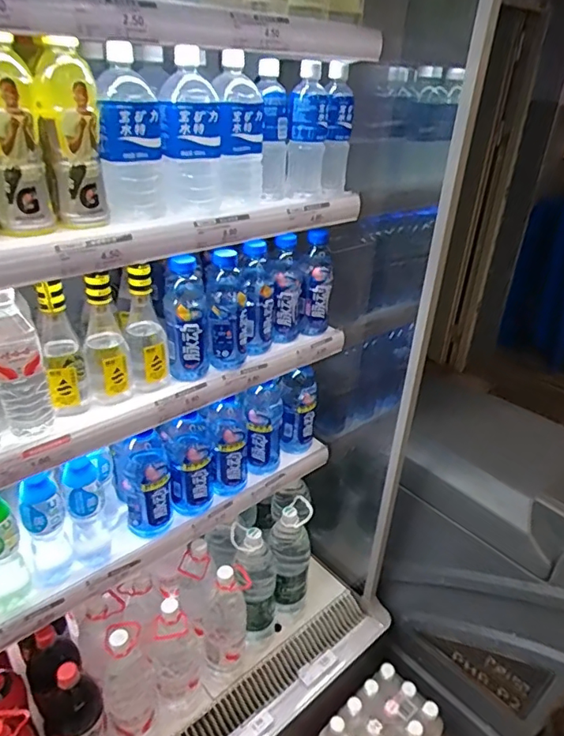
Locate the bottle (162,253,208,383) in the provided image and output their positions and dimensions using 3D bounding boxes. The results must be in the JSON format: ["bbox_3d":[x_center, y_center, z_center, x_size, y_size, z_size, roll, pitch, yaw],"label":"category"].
[{"bbox_3d":[-0.161,-0.080,0.871,0.074,0.209,0.065,0,29,-6],"label":"bottle"}]

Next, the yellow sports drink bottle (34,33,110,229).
[{"bbox_3d":[-0.258,-0.283,0.643,0.064,0.206,0.064,-6,30,-17],"label":"yellow sports drink bottle"}]

